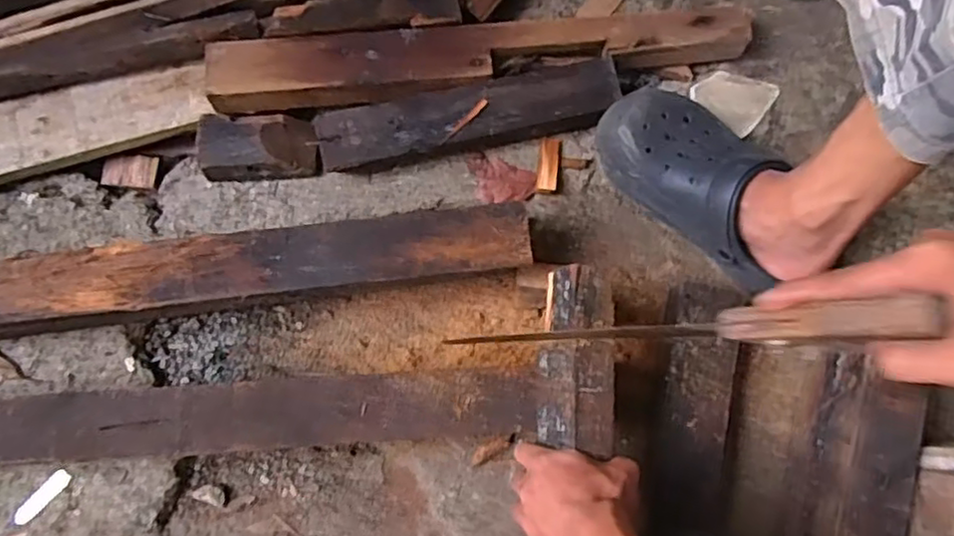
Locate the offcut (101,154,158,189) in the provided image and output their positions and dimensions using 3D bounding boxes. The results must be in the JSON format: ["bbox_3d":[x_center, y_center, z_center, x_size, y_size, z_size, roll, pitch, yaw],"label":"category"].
[{"bbox_3d":[-0.374,-0.104,0.734,0.053,0.010,0.036,2,77,0],"label":"offcut"}]

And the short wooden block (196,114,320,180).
[{"bbox_3d":[-0.225,-0.127,0.702,0.118,0.048,0.061,-4,77,-1],"label":"short wooden block"}]

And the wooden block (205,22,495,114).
[{"bbox_3d":[-0.128,-0.209,0.703,0.285,0.037,0.066,-6,77,-2],"label":"wooden block"}]

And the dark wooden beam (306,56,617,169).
[{"bbox_3d":[-0.007,-0.155,0.712,0.310,0.049,0.072,-11,78,-3],"label":"dark wooden beam"}]

